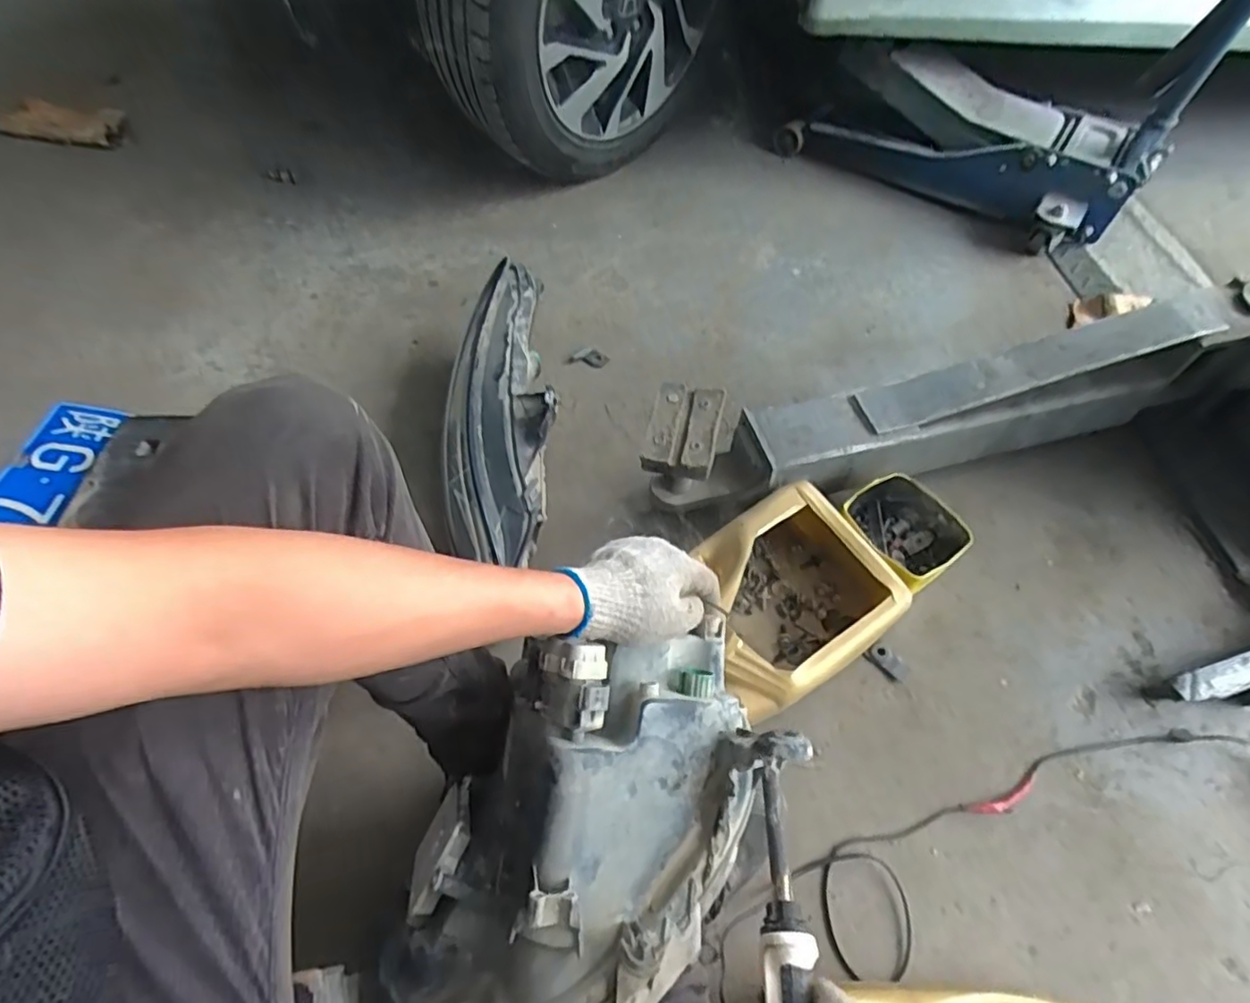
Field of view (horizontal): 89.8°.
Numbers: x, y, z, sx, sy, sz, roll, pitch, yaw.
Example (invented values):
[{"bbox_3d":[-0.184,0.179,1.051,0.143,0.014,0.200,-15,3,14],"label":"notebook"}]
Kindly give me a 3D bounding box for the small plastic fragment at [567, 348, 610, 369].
[{"bbox_3d":[-0.060,-0.237,1.037,0.065,0.010,0.033,4,58,0],"label":"small plastic fragment"}]

